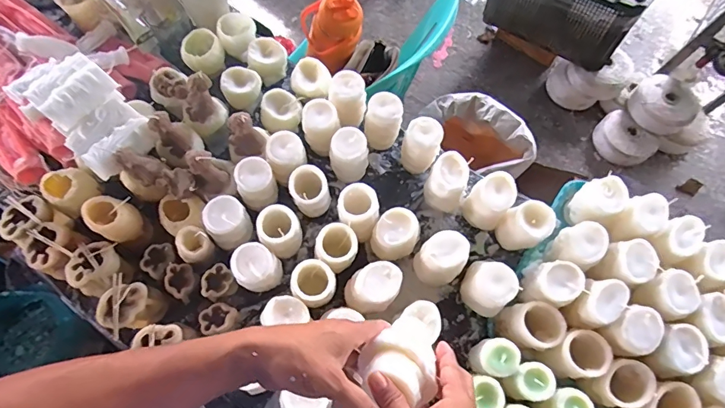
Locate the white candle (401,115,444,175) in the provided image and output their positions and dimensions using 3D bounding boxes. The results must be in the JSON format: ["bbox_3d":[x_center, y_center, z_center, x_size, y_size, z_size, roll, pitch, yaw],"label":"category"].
[{"bbox_3d":[0.101,-0.096,0.740,0.059,0.126,0.055,1,70,-2],"label":"white candle"}]

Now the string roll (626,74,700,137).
[{"bbox_3d":[1.061,-0.353,1.483,0.211,0.072,0.214,1,70,-2],"label":"string roll"}]

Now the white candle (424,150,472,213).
[{"bbox_3d":[0.141,-0.034,0.702,0.069,0.084,0.073,18,70,5],"label":"white candle"}]

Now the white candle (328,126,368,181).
[{"bbox_3d":[-0.024,-0.077,0.727,0.061,0.129,0.056,1,70,-2],"label":"white candle"}]

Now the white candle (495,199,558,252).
[{"bbox_3d":[0.257,0.035,0.669,0.062,0.077,0.061,1,70,-2],"label":"white candle"}]

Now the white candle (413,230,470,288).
[{"bbox_3d":[0.121,0.092,0.675,0.080,0.106,0.073,-36,75,-14],"label":"white candle"}]

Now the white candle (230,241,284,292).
[{"bbox_3d":[-0.160,0.099,0.638,0.063,0.088,0.062,38,73,11],"label":"white candle"}]

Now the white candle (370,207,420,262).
[{"bbox_3d":[0.049,0.055,0.690,0.083,0.110,0.069,-15,71,-8],"label":"white candle"}]

